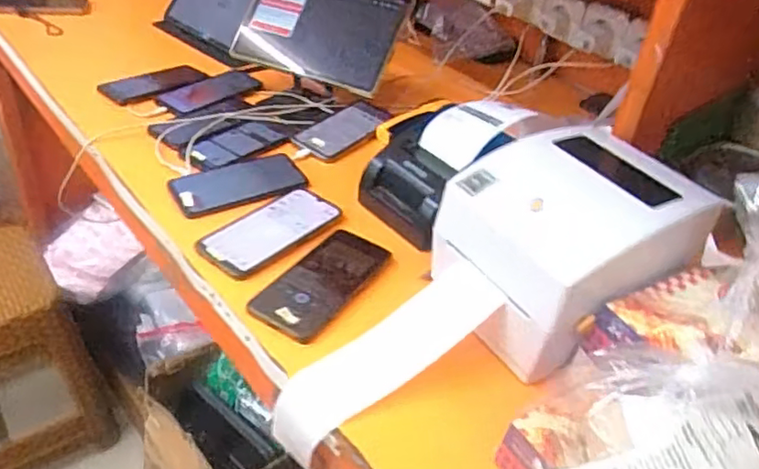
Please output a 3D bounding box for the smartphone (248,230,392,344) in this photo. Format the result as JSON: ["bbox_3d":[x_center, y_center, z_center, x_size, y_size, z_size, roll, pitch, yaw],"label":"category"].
[{"bbox_3d":[-0.058,0.047,0.671,0.077,0.012,0.176,24,41,22],"label":"smartphone"}]

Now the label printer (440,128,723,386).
[{"bbox_3d":[0.182,0.010,0.614,0.212,0.147,0.189,-19,44,-29],"label":"label printer"}]

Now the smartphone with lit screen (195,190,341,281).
[{"bbox_3d":[-0.126,-0.011,0.726,0.084,0.008,0.159,29,42,27],"label":"smartphone with lit screen"}]

